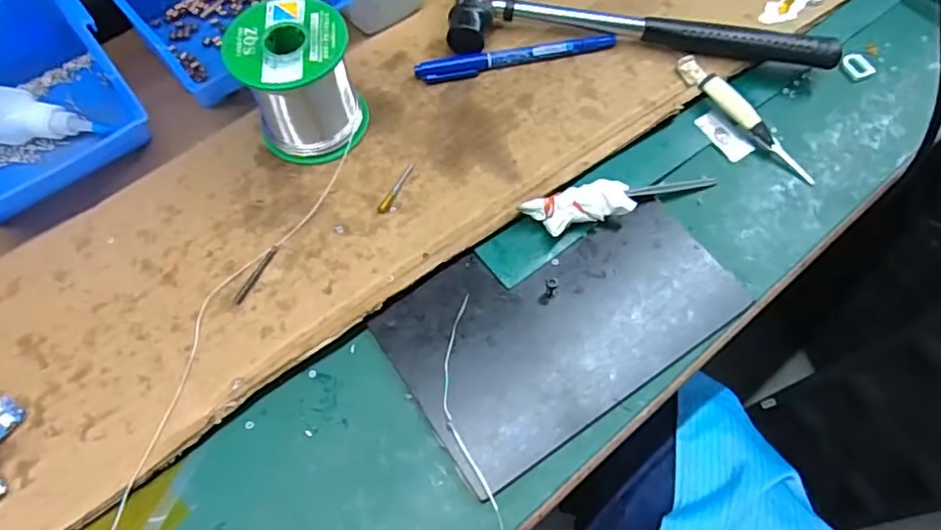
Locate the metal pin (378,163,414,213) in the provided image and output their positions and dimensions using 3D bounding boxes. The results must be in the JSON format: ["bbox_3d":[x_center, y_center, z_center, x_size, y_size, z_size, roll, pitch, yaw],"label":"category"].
[{"bbox_3d":[-0.045,-0.048,0.364,0.007,0.004,0.040,23,66,12],"label":"metal pin"}]

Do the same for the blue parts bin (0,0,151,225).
[{"bbox_3d":[-0.279,-0.099,0.363,0.129,0.063,0.131,-40,70,-17],"label":"blue parts bin"}]

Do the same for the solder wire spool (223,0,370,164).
[{"bbox_3d":[-0.102,-0.111,0.358,0.065,0.071,0.063,0,64,1],"label":"solder wire spool"}]

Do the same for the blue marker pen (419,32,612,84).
[{"bbox_3d":[0.032,-0.145,0.409,0.139,0.009,0.012,-12,64,-5],"label":"blue marker pen"}]

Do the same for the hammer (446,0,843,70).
[{"bbox_3d":[0.116,-0.175,0.413,0.256,0.027,0.073,3,64,2],"label":"hammer"}]

